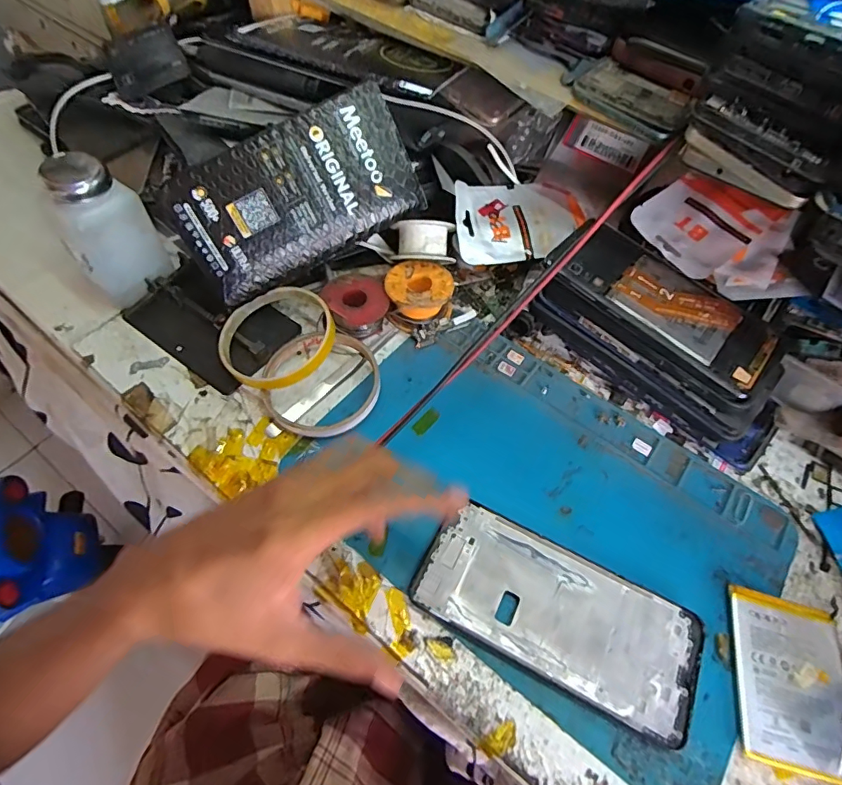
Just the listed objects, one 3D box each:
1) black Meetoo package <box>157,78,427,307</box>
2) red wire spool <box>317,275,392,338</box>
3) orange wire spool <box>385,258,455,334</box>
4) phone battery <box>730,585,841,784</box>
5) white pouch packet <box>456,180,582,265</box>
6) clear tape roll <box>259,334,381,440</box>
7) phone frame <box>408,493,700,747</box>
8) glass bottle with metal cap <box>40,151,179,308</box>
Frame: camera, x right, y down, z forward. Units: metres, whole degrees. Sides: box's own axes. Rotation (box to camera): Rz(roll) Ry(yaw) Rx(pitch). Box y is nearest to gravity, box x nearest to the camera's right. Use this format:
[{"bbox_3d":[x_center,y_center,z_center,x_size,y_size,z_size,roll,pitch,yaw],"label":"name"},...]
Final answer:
[{"bbox_3d":[-0.088,-0.140,0.355,0.172,0.095,0.014,-31,25,-6],"label":"black Meetoo package"},{"bbox_3d":[-0.051,-0.069,0.386,0.044,0.025,0.046,2,59,-3],"label":"red wire spool"},{"bbox_3d":[-0.001,-0.079,0.390,0.051,0.029,0.050,2,59,-3],"label":"orange wire spool"},{"bbox_3d":[0.209,0.160,0.271,0.064,0.005,0.085,14,59,5],"label":"phone battery"},{"bbox_3d":[0.076,-0.140,0.394,0.097,0.016,0.072,-4,71,-7],"label":"white pouch packet"},{"bbox_3d":[-0.071,-0.007,0.350,0.082,0.020,0.079,2,59,-3],"label":"clear tape roll"},{"bbox_3d":[0.079,0.126,0.284,0.157,0.007,0.072,25,61,11],"label":"phone frame"},{"bbox_3d":[-0.227,-0.118,0.357,0.059,0.096,0.047,-33,66,-21],"label":"glass bottle with metal cap"}]

